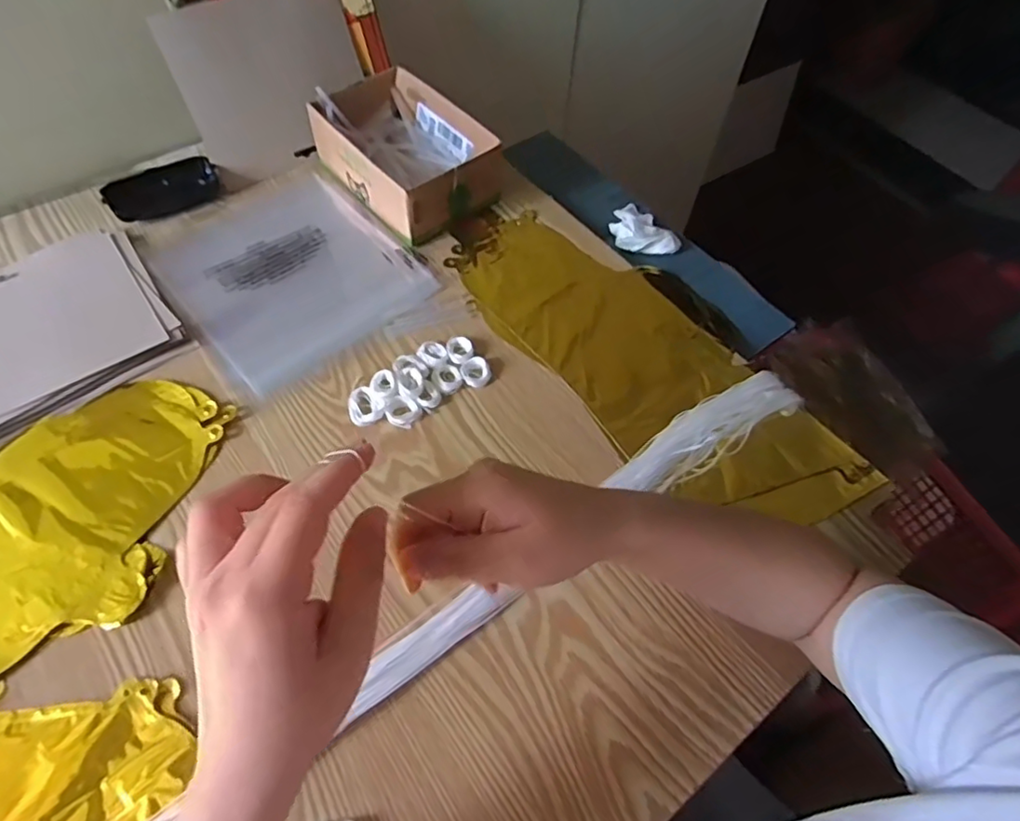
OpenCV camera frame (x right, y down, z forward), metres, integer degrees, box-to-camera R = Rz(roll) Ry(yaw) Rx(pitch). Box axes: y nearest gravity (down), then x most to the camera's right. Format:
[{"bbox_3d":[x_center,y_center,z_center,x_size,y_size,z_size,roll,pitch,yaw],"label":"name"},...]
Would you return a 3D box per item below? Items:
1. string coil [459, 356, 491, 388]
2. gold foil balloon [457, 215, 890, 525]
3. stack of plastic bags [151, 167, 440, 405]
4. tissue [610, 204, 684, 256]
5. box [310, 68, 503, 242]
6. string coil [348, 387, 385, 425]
[{"bbox_3d":[-0.030,-0.034,0.536,0.026,0.010,0.027,2,59,-3],"label":"string coil"},{"bbox_3d":[0.120,-0.050,0.552,0.157,0.012,0.408,-33,67,-21],"label":"gold foil balloon"},{"bbox_3d":[-0.215,-0.141,0.597,0.207,0.009,0.230,-37,68,-23],"label":"stack of plastic bags"},{"bbox_3d":[0.138,-0.198,0.656,0.062,0.022,0.085,-28,65,-19],"label":"tissue"},{"bbox_3d":[-0.110,-0.274,0.640,0.131,0.068,0.194,-34,67,-22],"label":"box"},{"bbox_3d":[-0.123,-0.005,0.513,0.028,0.008,0.037,-15,61,-13],"label":"string coil"}]

